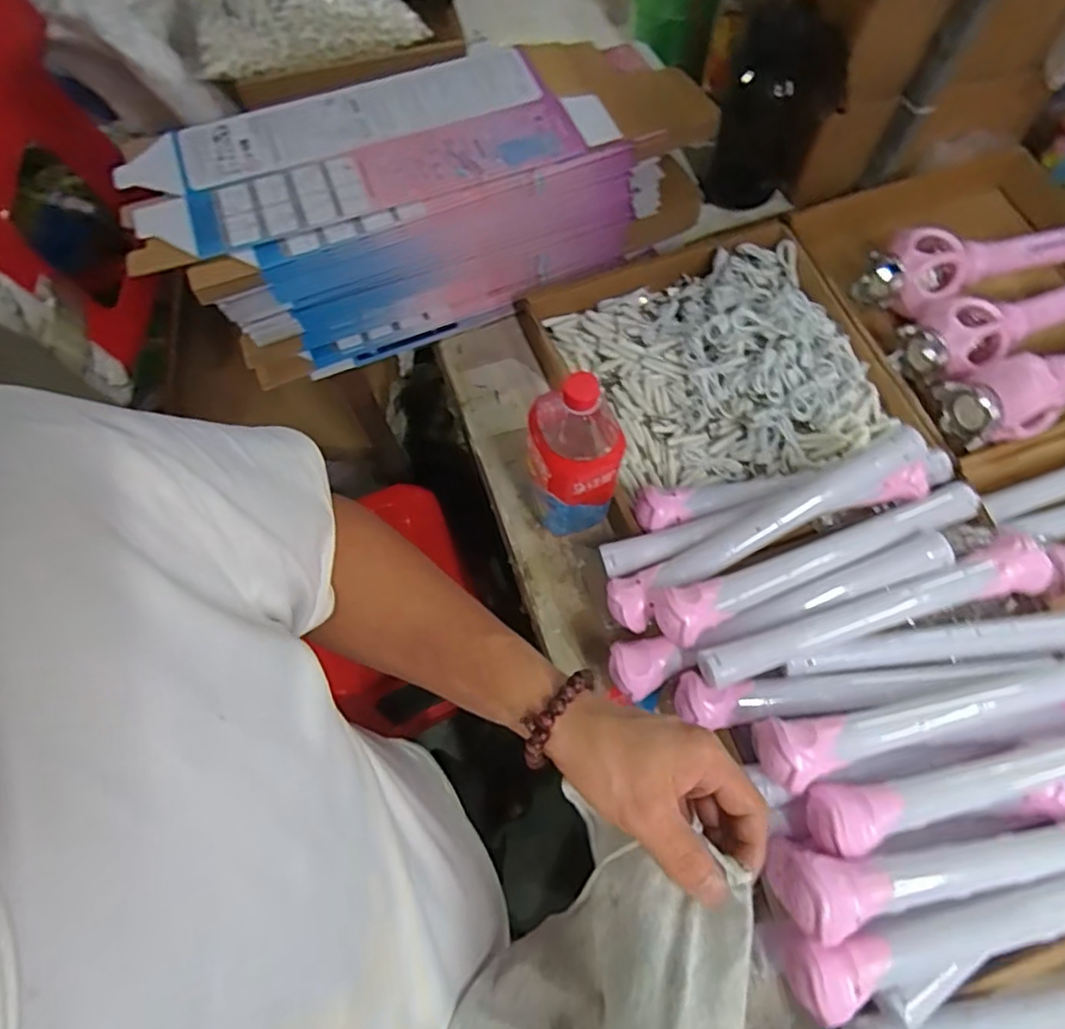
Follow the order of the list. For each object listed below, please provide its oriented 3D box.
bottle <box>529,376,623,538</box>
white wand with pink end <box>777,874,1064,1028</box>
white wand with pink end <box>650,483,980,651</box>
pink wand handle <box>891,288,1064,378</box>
[{"bbox_3d":[0.038,-0.057,0.596,0.088,0.200,0.087,-1,68,2],"label":"bottle"},{"bbox_3d":[0.331,0.285,0.426,0.312,0.038,0.051,-12,68,-3],"label":"white wand with pink end"},{"bbox_3d":[0.260,0.037,0.563,0.313,0.039,0.046,-21,69,-6],"label":"white wand with pink end"},{"bbox_3d":[0.610,-0.248,0.725,0.381,0.072,0.093,-22,69,-7],"label":"pink wand handle"}]

